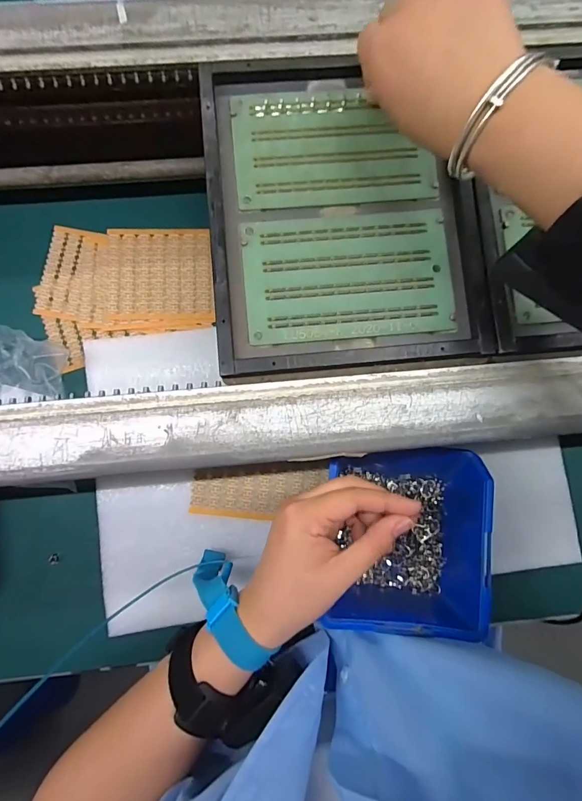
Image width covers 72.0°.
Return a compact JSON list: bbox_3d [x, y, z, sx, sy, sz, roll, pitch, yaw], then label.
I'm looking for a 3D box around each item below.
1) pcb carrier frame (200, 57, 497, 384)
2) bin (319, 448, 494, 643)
[{"bbox_3d":[0.035,-0.130,0.274,0.176,0.012,0.219,-5,84,-2],"label":"pcb carrier frame"},{"bbox_3d":[0.089,0.106,0.317,0.108,0.062,0.135,3,84,-1],"label":"bin"}]

